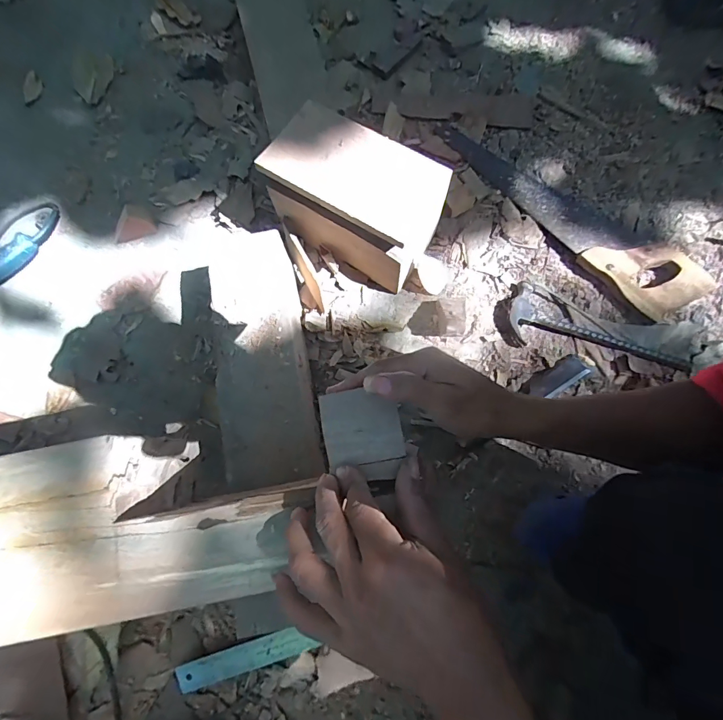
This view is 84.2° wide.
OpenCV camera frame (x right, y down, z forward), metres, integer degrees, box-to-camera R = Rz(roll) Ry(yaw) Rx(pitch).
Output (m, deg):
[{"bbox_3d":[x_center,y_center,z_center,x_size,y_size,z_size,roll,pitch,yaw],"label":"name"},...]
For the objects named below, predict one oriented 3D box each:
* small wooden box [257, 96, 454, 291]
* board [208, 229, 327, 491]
[{"bbox_3d":[-0.005,-0.244,0.623,0.239,0.164,0.131,29,79,8],"label":"small wooden box"},{"bbox_3d":[-0.132,-0.014,0.519,0.116,0.011,0.337,-12,76,-1],"label":"board"}]

